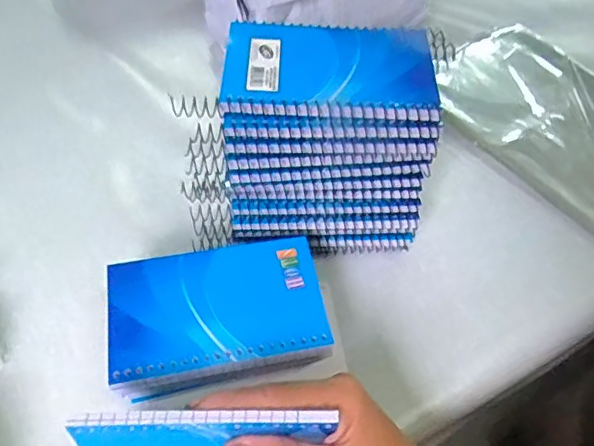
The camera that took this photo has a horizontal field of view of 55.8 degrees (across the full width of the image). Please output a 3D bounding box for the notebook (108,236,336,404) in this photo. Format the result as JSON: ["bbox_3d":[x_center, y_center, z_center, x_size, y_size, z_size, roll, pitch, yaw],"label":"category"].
[{"bbox_3d":[-0.048,0.053,0.346,0.128,0.010,0.087,-10,54,-10],"label":"notebook"}]

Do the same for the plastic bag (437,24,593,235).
[{"bbox_3d":[0.241,-0.094,0.507,0.162,0.019,0.255,-29,60,-22],"label":"plastic bag"}]

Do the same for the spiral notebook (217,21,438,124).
[{"bbox_3d":[0.021,-0.098,0.349,0.130,0.007,0.091,5,53,0],"label":"spiral notebook"}]

